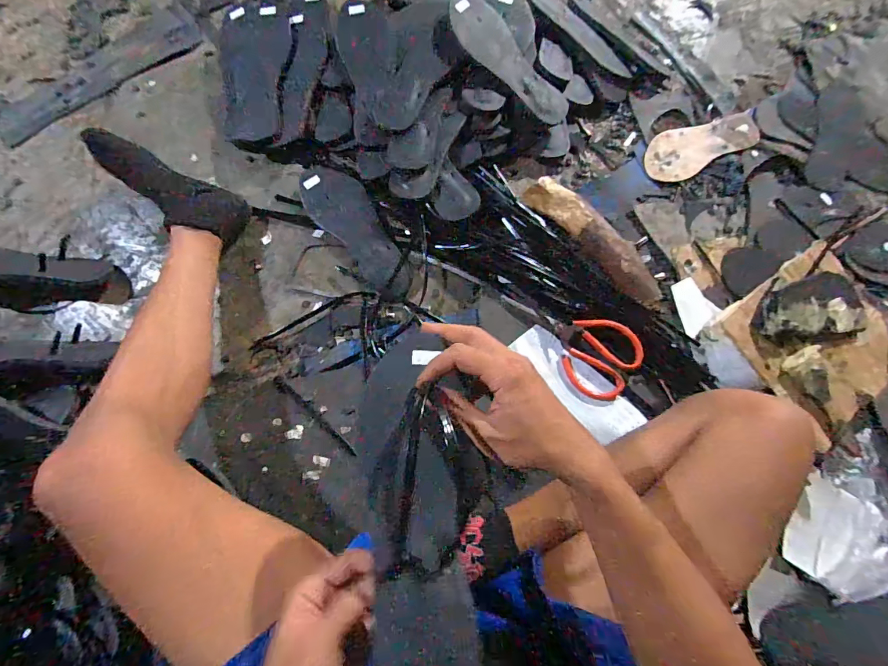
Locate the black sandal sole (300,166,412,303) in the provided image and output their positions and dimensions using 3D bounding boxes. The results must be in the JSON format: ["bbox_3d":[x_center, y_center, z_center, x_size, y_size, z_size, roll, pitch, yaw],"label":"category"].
[{"bbox_3d":[-0.131,-0.160,0.656,0.082,0.012,0.249,-37,83,-10],"label":"black sandal sole"}]

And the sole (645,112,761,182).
[{"bbox_3d":[0.450,-0.333,0.746,0.217,0.020,0.092,-27,81,-9],"label":"sole"}]

